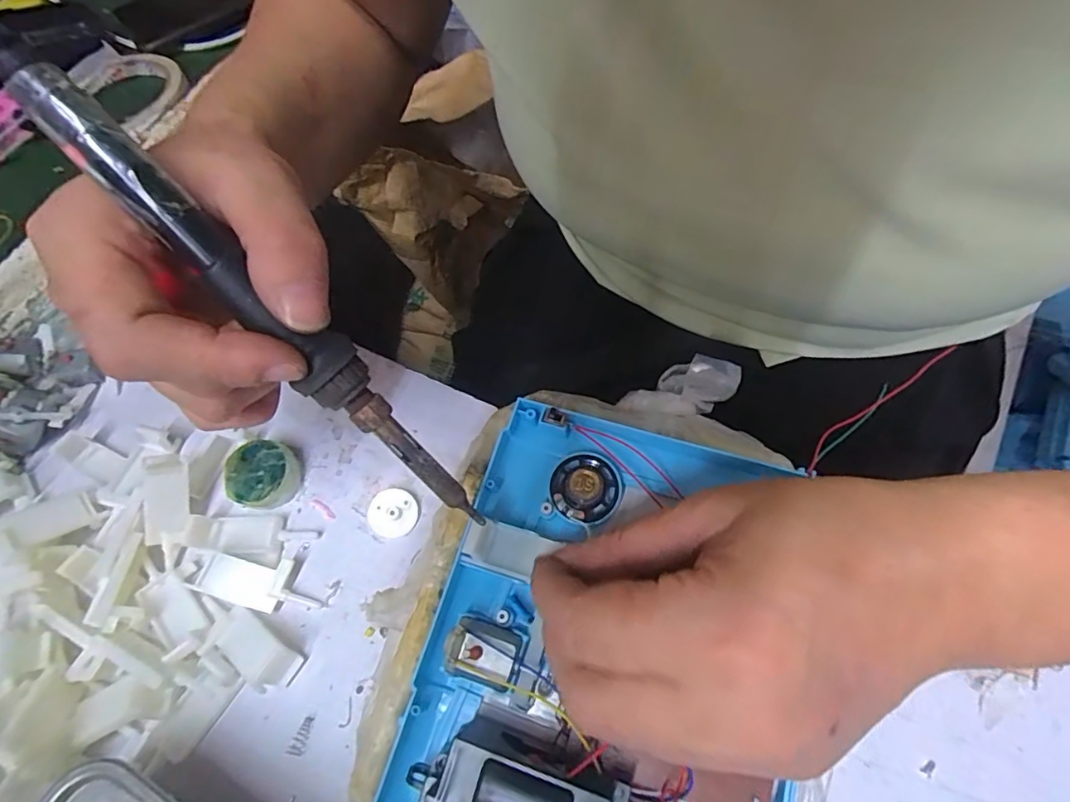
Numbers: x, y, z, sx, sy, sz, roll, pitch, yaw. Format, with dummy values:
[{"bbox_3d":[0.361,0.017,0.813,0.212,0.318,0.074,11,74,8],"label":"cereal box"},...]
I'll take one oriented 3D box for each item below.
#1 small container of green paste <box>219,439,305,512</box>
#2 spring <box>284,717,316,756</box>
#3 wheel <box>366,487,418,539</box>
[{"bbox_3d":[-0.136,0.037,0.261,0.031,0.018,0.031,-1,65,3],"label":"small container of green paste"},{"bbox_3d":[-0.098,0.141,0.221,0.007,0.004,0.015,21,68,13],"label":"spring"},{"bbox_3d":[-0.069,0.054,0.255,0.023,0.004,0.023,3,73,-10],"label":"wheel"}]

